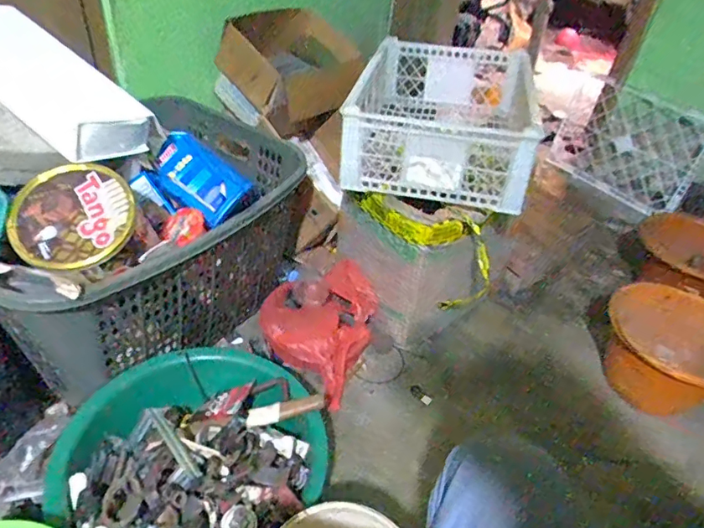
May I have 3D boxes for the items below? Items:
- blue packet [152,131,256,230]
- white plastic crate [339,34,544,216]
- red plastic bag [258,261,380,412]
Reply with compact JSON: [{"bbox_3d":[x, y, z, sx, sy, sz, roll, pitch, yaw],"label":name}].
[{"bbox_3d":[-0.242,-0.137,0.793,0.163,0.025,0.091,39,86,10],"label":"blue packet"},{"bbox_3d":[0.182,-0.298,1.006,0.329,0.137,0.473,13,40,7],"label":"white plastic crate"},{"bbox_3d":[-0.060,0.108,0.989,0.259,0.116,0.202,34,46,29],"label":"red plastic bag"}]

